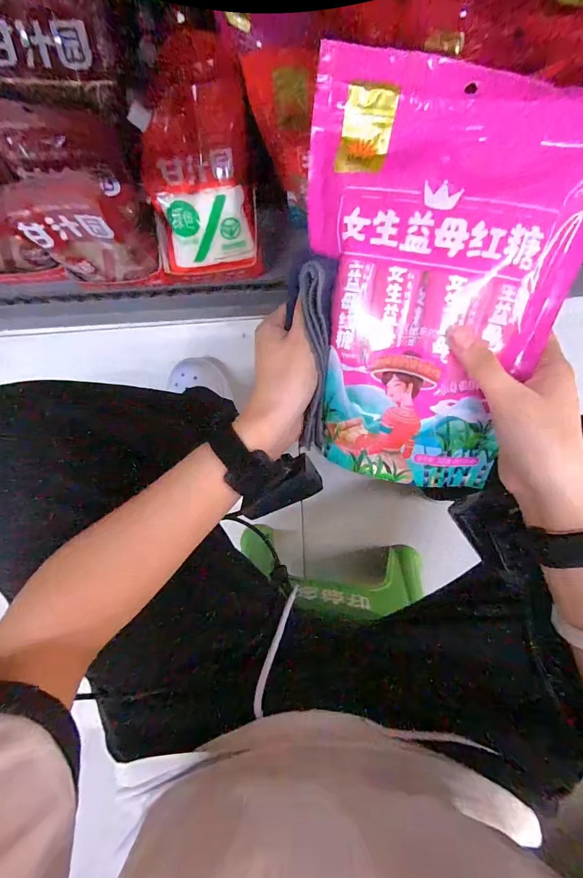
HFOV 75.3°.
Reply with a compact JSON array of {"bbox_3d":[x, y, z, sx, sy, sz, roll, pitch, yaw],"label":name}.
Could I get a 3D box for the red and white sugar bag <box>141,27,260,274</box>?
[{"bbox_3d":[-0.113,-0.323,0.463,0.128,0.030,0.233,-6,136,-7],"label":"red and white sugar bag"}]

